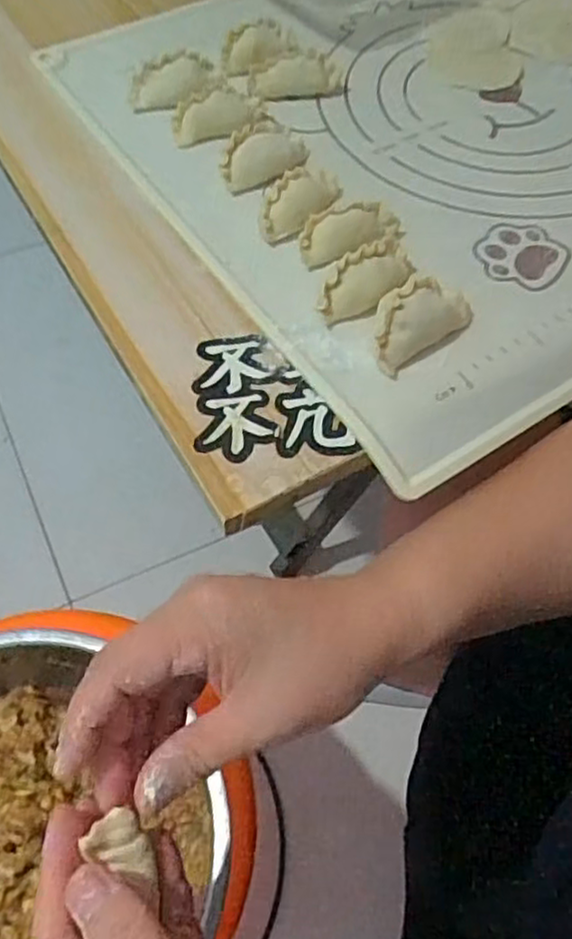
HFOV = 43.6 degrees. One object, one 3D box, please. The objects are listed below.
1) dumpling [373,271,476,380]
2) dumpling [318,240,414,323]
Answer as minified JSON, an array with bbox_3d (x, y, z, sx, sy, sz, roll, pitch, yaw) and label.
[{"bbox_3d":[0.064,-0.074,0.347,0.059,0.022,0.029,-35,65,-20],"label":"dumpling"},{"bbox_3d":[0.041,-0.096,0.362,0.024,0.020,0.059,38,66,21],"label":"dumpling"}]

